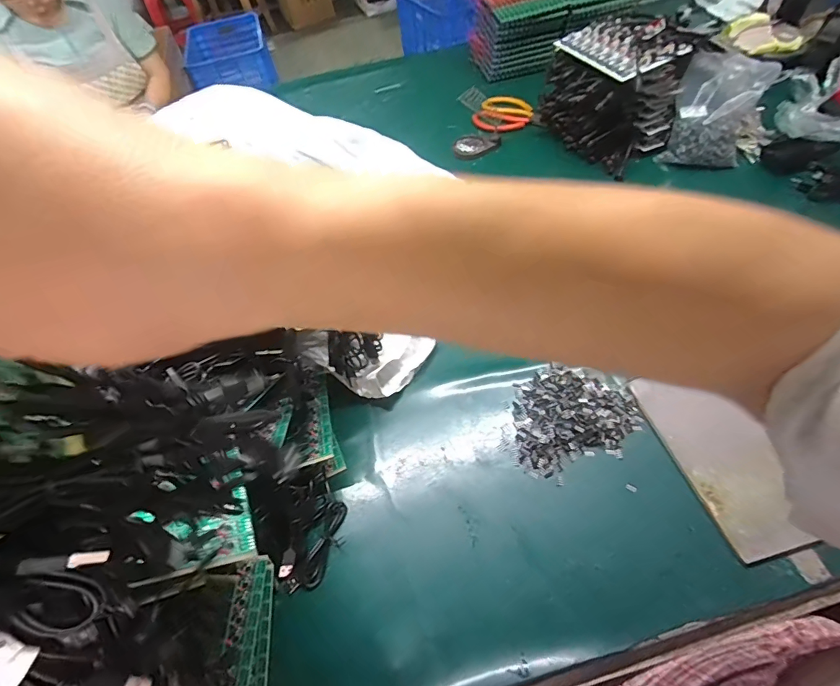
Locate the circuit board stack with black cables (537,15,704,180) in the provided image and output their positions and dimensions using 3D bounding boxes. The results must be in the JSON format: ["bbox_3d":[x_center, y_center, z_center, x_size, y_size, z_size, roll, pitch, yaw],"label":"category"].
[{"bbox_3d":[0.291,-0.376,0.636,0.103,0.159,0.203,-30,58,-13],"label":"circuit board stack with black cables"}]

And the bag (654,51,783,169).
[{"bbox_3d":[0.418,-0.318,0.596,0.130,0.141,0.060,25,64,17],"label":"bag"}]

